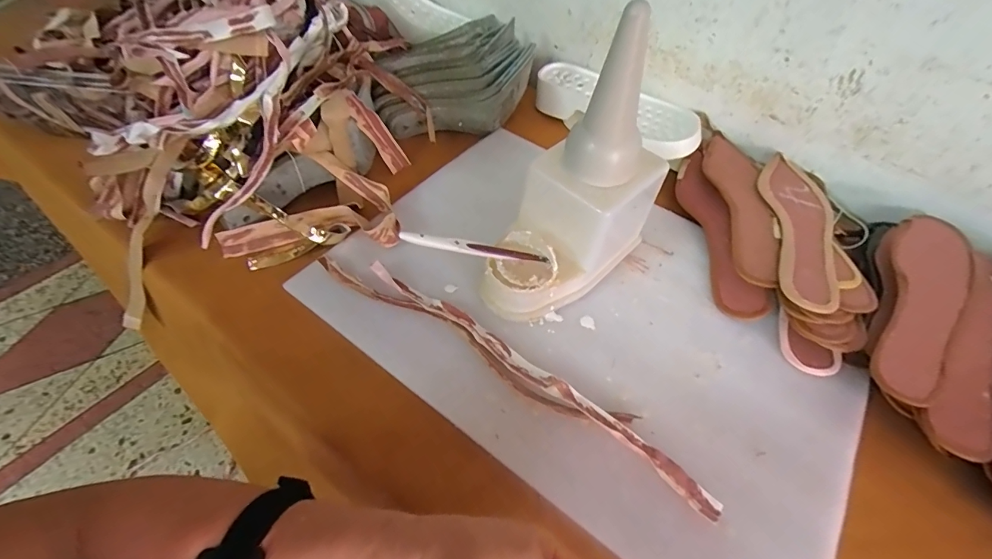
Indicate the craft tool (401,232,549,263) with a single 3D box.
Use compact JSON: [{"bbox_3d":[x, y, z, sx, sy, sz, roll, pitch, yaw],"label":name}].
[{"bbox_3d":[-0.017,-0.029,0.410,0.147,0.014,0.009,8,48,-28],"label":"craft tool"}]

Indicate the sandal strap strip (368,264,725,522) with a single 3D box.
[{"bbox_3d":[0.027,0.081,0.388,0.364,0.010,0.023,32,56,19],"label":"sandal strap strip"}]

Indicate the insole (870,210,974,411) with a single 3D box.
[{"bbox_3d":[0.424,0.021,0.429,0.068,0.009,0.239,30,62,19],"label":"insole"}]

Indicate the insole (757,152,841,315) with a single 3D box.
[{"bbox_3d":[0.343,-0.060,0.480,0.074,0.011,0.239,14,51,7],"label":"insole"}]

